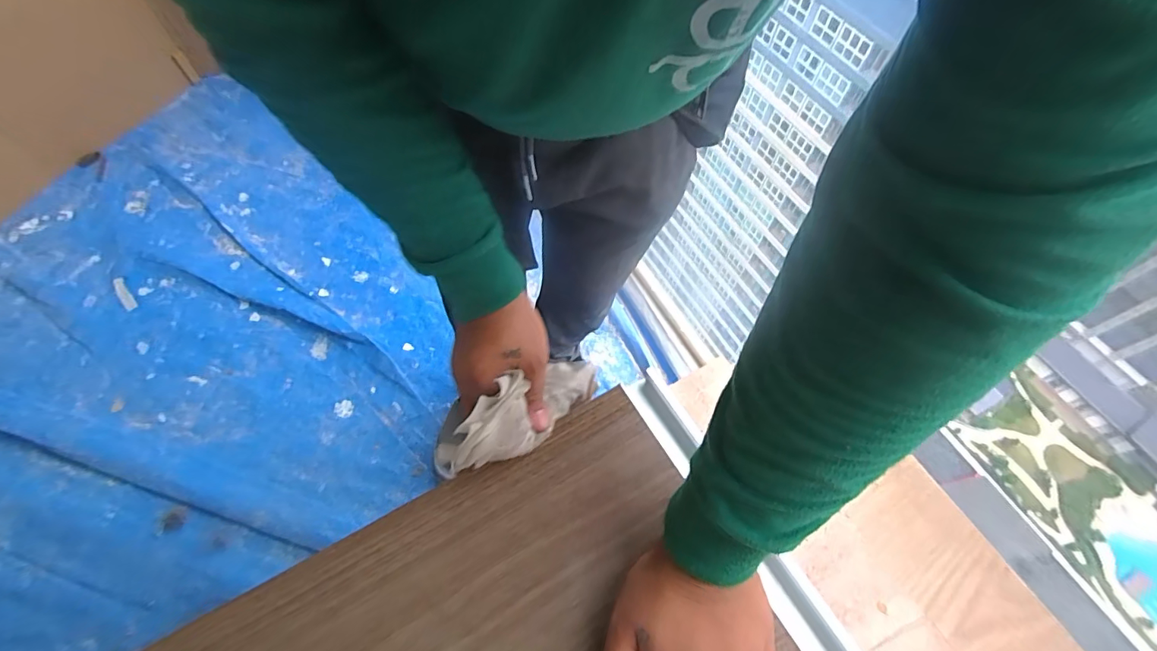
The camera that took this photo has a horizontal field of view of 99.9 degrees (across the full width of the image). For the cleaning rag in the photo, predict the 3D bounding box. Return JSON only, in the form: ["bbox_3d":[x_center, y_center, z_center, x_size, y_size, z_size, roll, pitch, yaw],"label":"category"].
[{"bbox_3d":[-0.035,0.067,0.407,0.043,0.068,0.175,36,26,19],"label":"cleaning rag"}]

